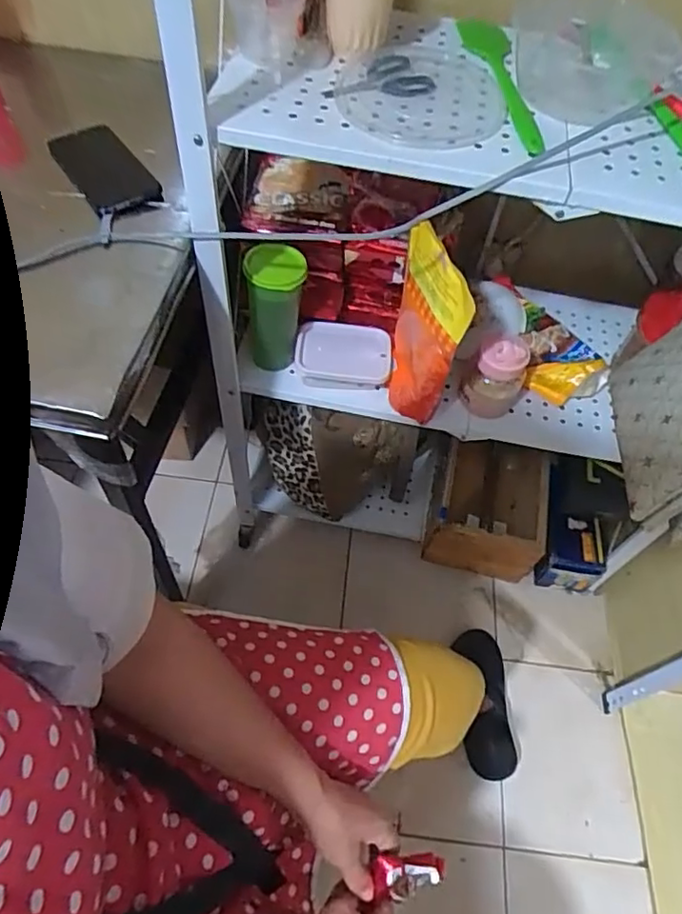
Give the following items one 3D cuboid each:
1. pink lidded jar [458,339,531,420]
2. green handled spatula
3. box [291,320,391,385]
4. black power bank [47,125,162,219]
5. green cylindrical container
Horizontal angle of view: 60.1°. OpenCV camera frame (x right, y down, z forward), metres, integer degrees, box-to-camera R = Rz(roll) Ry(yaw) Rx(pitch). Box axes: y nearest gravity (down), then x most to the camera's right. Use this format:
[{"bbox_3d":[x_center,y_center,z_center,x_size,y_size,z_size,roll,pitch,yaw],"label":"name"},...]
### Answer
[{"bbox_3d":[0.213,-0.113,0.804,0.072,0.106,0.070,2,58,-3],"label":"pink lidded jar"},{"bbox_3d":[0.164,-0.399,0.617,0.041,0.024,0.286,0,58,-5],"label":"green handled spatula"},{"bbox_3d":[0.004,-0.150,0.838,0.133,0.034,0.087,8,57,0],"label":"box"},{"bbox_3d":[-0.273,-0.332,0.679,0.075,0.021,0.178,-29,64,-21],"label":"black power bank"},{"bbox_3d":[-0.088,-0.194,0.797,0.071,0.167,0.077,2,58,-3],"label":"green cylindrical container"}]

